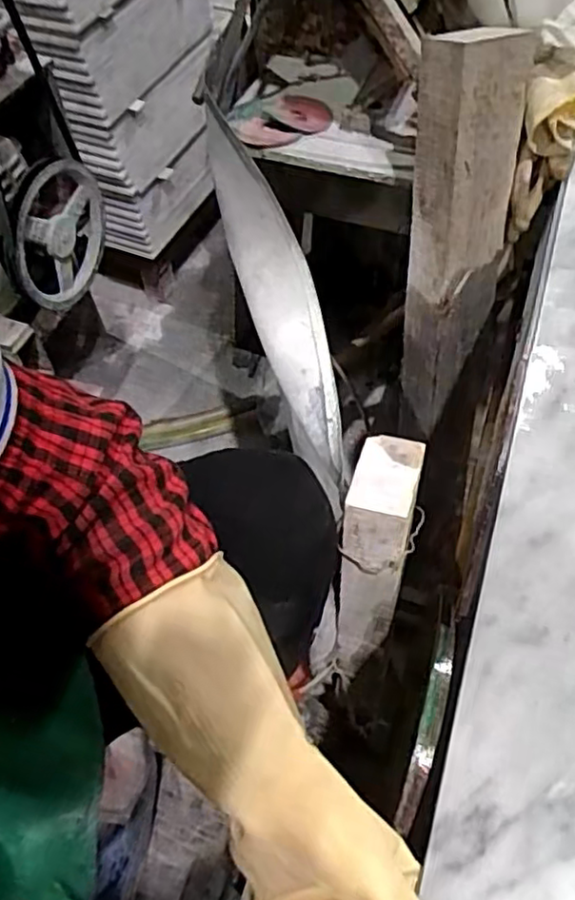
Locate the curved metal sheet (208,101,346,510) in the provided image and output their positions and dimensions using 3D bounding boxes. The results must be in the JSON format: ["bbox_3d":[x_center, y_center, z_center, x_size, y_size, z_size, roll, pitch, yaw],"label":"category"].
[{"bbox_3d":[-0.006,-0.178,0.719,0.075,0.098,0.518,-13,57,-7],"label":"curved metal sheet"}]

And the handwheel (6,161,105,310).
[{"bbox_3d":[-0.316,-0.301,0.920,0.040,0.185,0.197,13,57,10],"label":"handwheel"}]

